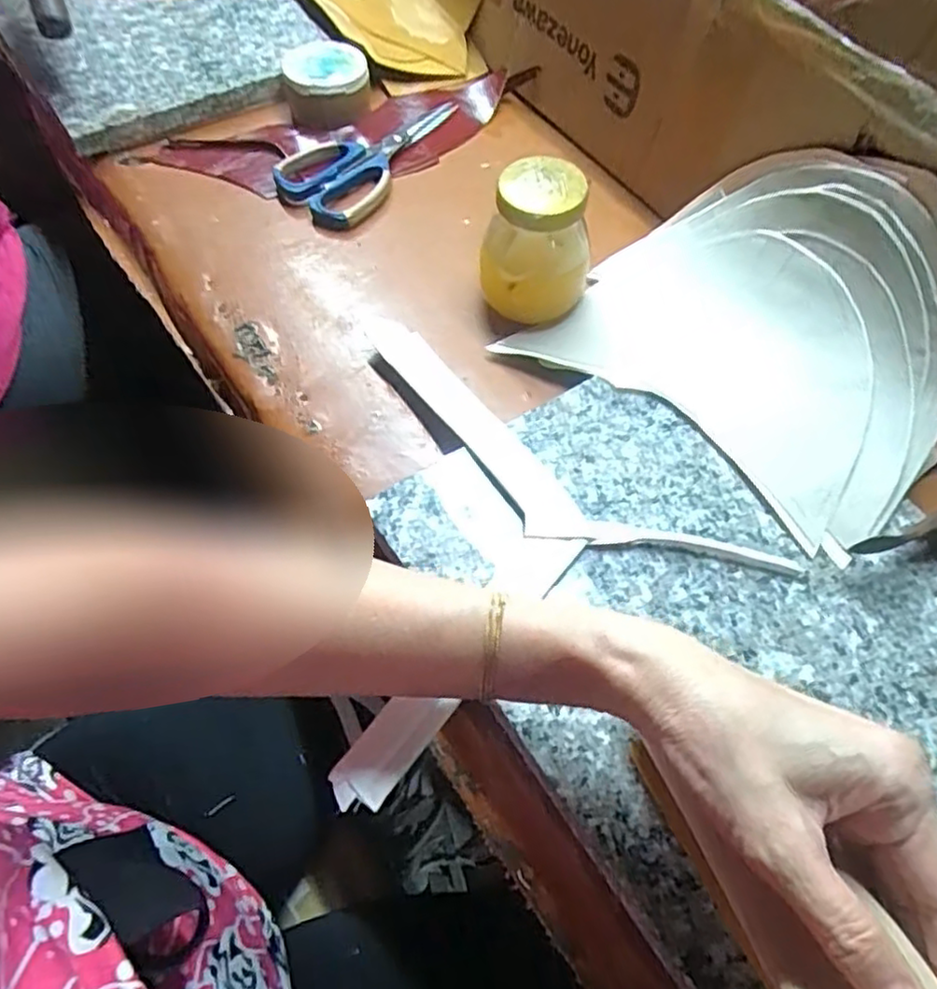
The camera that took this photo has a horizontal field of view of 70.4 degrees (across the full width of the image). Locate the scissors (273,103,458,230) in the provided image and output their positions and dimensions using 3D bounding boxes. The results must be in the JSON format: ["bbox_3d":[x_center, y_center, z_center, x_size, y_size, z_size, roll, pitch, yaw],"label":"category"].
[{"bbox_3d":[-0.084,-0.286,0.555,0.084,0.019,0.176,29,63,13],"label":"scissors"}]

